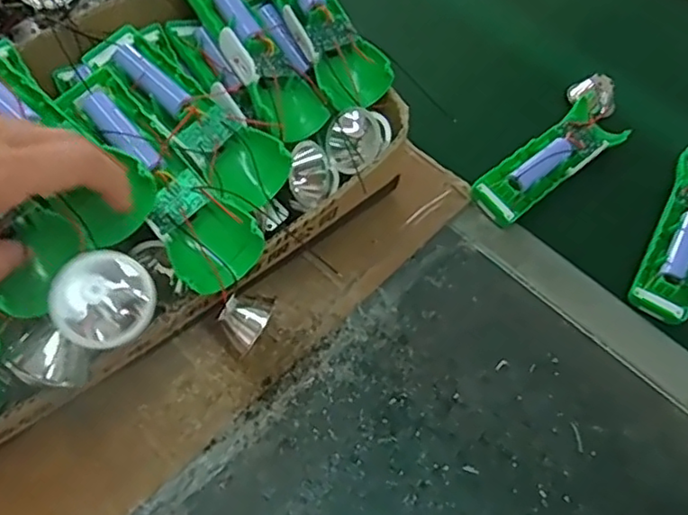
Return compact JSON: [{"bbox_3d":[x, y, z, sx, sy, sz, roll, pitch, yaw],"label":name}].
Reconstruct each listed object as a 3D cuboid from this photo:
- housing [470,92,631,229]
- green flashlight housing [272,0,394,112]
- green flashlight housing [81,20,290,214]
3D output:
[{"bbox_3d":[0.165,-0.080,0.500,0.140,0.026,0.045,-35,70,-23],"label":"housing"},{"bbox_3d":[-0.022,-0.177,0.456,0.052,0.038,0.155,-22,65,-17],"label":"green flashlight housing"},{"bbox_3d":[-0.105,-0.099,0.414,0.050,0.035,0.164,-37,71,-23],"label":"green flashlight housing"}]

